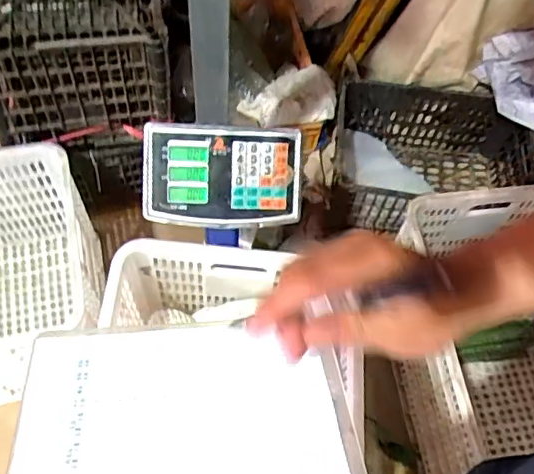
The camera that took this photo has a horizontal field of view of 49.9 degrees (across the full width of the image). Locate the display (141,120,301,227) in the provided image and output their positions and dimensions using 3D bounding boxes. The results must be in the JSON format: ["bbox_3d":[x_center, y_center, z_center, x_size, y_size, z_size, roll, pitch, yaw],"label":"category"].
[{"bbox_3d":[-0.068,-0.093,0.872,0.229,0.060,0.145,1,95,-4],"label":"display"}]

